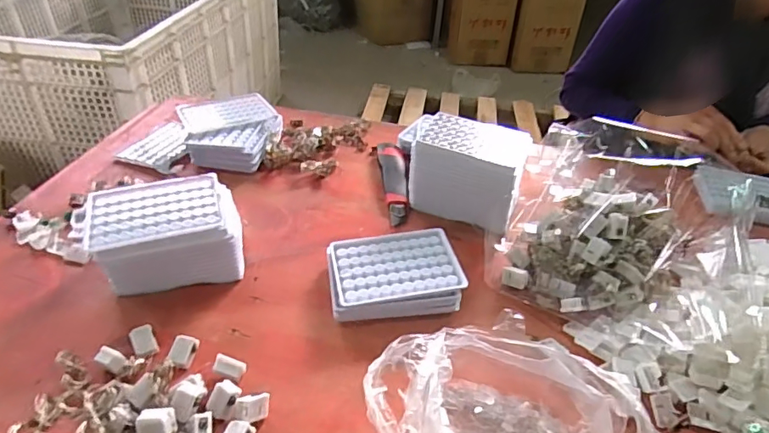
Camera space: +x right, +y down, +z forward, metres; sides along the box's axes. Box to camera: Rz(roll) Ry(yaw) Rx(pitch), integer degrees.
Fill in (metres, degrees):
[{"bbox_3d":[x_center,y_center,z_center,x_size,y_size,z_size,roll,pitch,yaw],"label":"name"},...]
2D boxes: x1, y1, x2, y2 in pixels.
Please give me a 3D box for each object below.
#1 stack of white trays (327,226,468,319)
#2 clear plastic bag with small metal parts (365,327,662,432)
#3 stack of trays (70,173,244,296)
[{"bbox_3d":[0.009,0.063,0.543,0.135,0.036,0.098,-4,39,-11],"label":"stack of white trays"},{"bbox_3d":[0.103,0.164,0.403,0.222,0.058,0.159,-5,40,-12],"label":"clear plastic bag with small metal parts"},{"bbox_3d":[-0.231,0.020,0.540,0.149,0.074,0.105,-8,40,-16],"label":"stack of trays"}]

